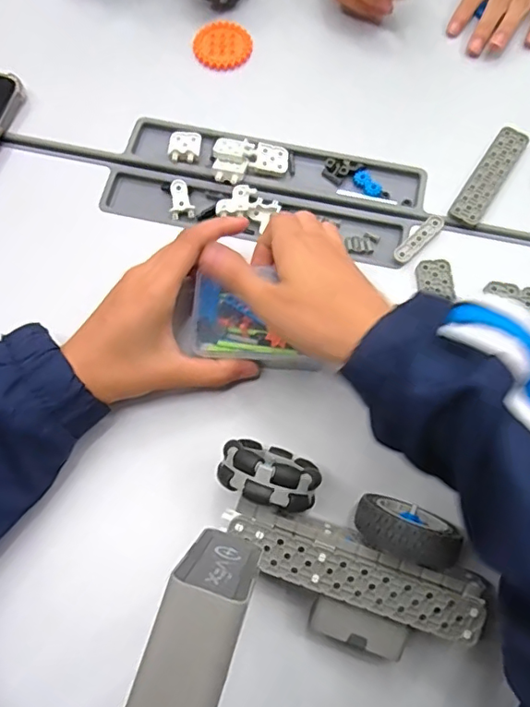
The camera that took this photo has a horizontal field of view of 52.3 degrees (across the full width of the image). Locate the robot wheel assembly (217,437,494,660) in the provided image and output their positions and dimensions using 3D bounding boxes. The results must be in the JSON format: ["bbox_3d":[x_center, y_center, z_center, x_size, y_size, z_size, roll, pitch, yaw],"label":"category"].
[{"bbox_3d":[0.046,0.119,0.320,0.167,0.061,0.086,22,74,8],"label":"robot wheel assembly"}]

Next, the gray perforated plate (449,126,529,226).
[{"bbox_3d":[0.179,-0.141,0.430,0.025,0.010,0.097,32,76,11],"label":"gray perforated plate"}]

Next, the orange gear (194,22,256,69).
[{"bbox_3d":[-0.037,-0.272,0.474,0.050,0.005,0.046,0,72,2],"label":"orange gear"}]

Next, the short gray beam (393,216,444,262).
[{"bbox_3d":[0.118,-0.087,0.413,0.048,0.008,0.012,-41,76,-10],"label":"short gray beam"}]

